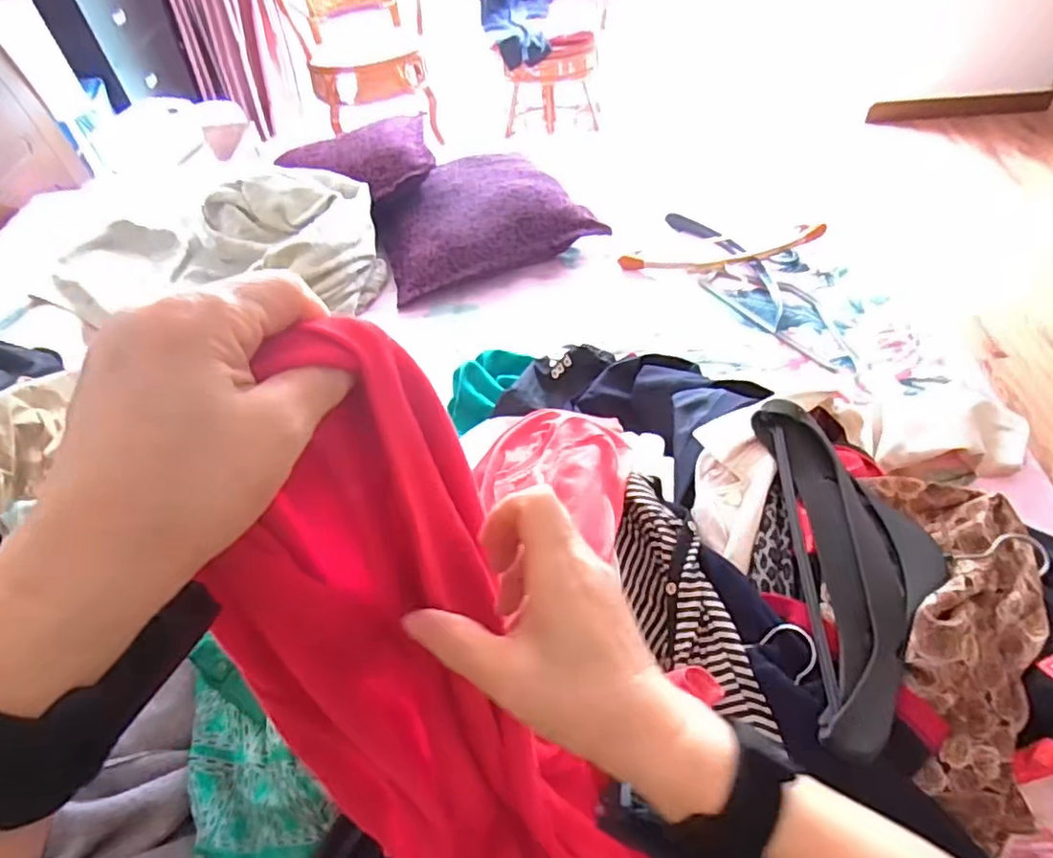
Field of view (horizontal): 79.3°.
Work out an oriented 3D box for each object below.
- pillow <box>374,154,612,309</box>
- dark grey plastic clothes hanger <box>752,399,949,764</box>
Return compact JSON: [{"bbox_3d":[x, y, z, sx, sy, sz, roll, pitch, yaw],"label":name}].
[{"bbox_3d":[-0.097,-0.461,1.366,0.437,0.104,0.349,-15,50,-7],"label":"pillow"},{"bbox_3d":[0.348,0.128,0.658,0.157,0.033,0.379,0,50,5],"label":"dark grey plastic clothes hanger"}]

